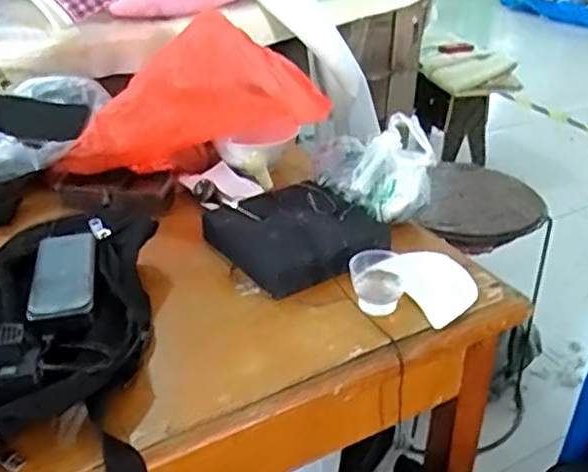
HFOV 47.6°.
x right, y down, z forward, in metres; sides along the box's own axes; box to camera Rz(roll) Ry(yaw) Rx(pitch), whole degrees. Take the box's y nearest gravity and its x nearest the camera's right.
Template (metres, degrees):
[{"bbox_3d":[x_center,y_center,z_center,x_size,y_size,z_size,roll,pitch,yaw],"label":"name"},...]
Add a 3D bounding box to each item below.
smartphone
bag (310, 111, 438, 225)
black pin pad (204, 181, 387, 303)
[{"bbox_3d":[-0.203,0.031,0.587,0.051,0.012,0.122,-7,32,-13],"label":"smartphone"},{"bbox_3d":[0.086,-0.089,0.762,0.098,0.091,0.133,-10,33,-17],"label":"bag"},{"bbox_3d":[0.004,-0.001,0.711,0.161,0.037,0.152,-17,36,-27],"label":"black pin pad"}]

